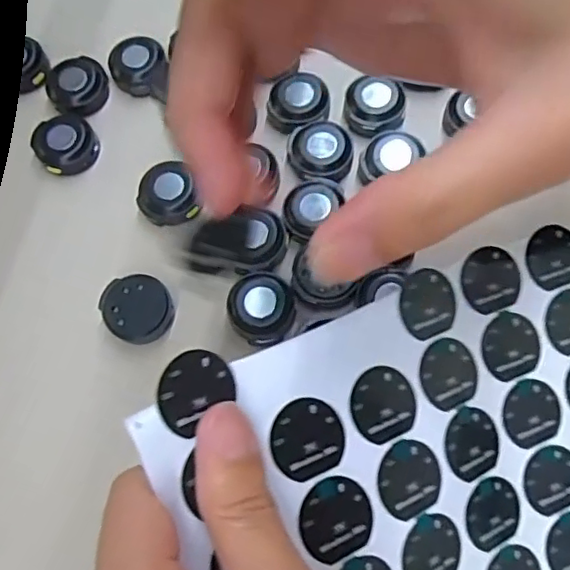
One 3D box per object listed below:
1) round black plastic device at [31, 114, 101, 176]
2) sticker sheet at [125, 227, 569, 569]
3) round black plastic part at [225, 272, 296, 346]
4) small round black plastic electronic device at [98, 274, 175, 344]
[{"bbox_3d":[-0.108,-0.069,0.299,0.029,0.013,0.025,-36,72,-10],"label":"round black plastic device"},{"bbox_3d":[0.061,0.084,0.198,0.170,0.015,0.174,-18,91,-22],"label":"sticker sheet"},{"bbox_3d":[-0.010,0.010,0.265,0.028,0.010,0.029,-1,70,2],"label":"round black plastic part"},{"bbox_3d":[-0.064,0.011,0.270,0.029,0.010,0.030,-1,70,2],"label":"small round black plastic electronic device"}]

